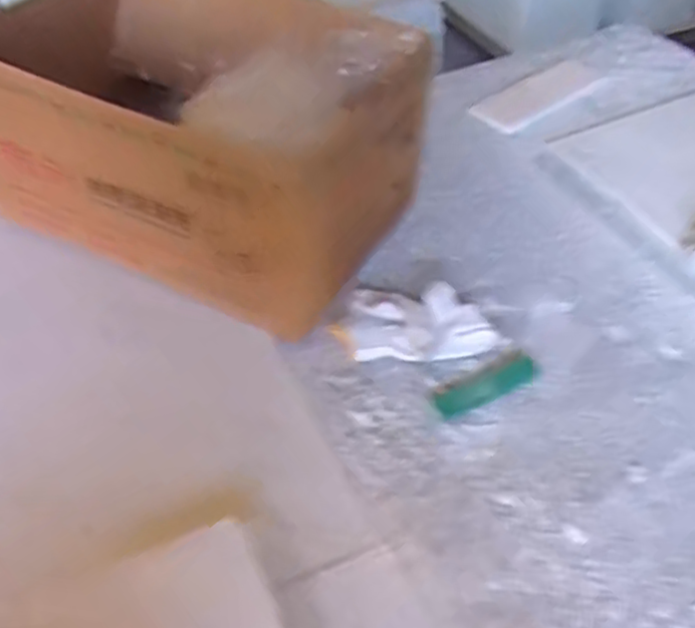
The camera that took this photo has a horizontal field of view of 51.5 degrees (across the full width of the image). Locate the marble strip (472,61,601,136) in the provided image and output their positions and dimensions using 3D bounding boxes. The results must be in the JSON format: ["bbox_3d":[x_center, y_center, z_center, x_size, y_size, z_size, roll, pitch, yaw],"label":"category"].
[{"bbox_3d":[0.294,-0.340,1.093,0.267,0.008,0.093,-34,54,-28],"label":"marble strip"}]

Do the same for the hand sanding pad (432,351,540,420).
[{"bbox_3d":[0.135,0.068,0.696,0.113,0.005,0.034,-22,49,-19],"label":"hand sanding pad"}]

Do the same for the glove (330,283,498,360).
[{"bbox_3d":[0.068,0.007,0.741,0.167,0.045,0.083,3,46,4],"label":"glove"}]

